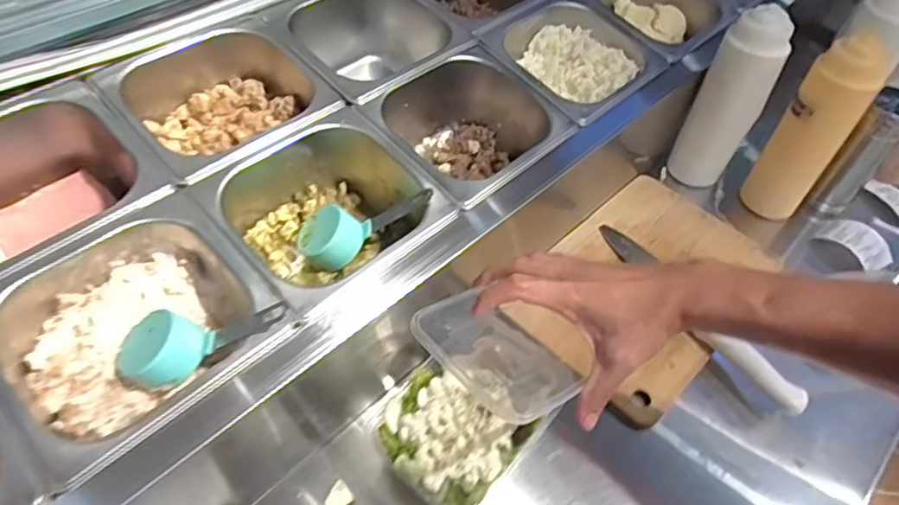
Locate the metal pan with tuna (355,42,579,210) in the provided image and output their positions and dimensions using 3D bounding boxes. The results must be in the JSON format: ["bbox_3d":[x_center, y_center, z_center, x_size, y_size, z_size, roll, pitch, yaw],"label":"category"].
[{"bbox_3d":[0.001,-0.124,0.631,0.193,0.105,0.176,39,58,24],"label":"metal pan with tuna"}]

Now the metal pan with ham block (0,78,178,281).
[{"bbox_3d":[-0.344,-0.042,0.500,0.157,0.093,0.178,39,58,24],"label":"metal pan with ham block"}]

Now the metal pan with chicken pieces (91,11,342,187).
[{"bbox_3d":[-0.222,-0.137,0.584,0.174,0.083,0.176,-34,61,-28],"label":"metal pan with chicken pieces"}]

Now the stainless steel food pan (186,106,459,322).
[{"bbox_3d":[-0.109,-0.029,0.537,0.159,0.089,0.169,39,58,24],"label":"stainless steel food pan"}]

